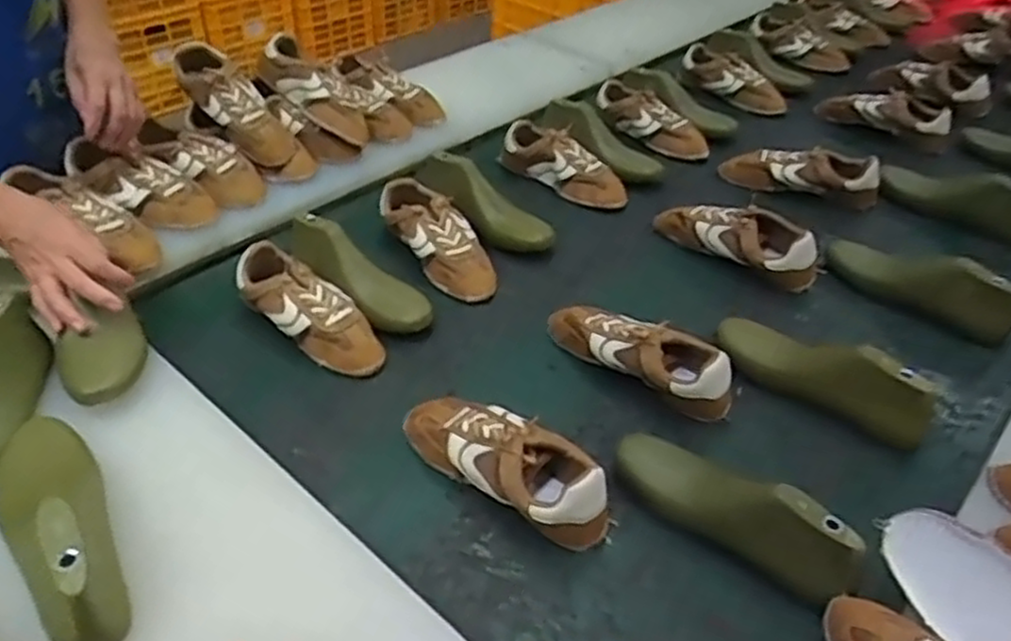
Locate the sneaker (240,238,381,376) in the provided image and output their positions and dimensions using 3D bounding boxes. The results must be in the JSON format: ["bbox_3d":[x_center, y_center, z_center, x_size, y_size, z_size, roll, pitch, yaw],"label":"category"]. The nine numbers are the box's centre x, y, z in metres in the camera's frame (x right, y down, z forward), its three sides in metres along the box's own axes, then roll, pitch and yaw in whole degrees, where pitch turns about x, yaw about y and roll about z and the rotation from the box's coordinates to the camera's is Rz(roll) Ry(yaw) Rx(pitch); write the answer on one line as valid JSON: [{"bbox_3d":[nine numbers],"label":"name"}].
[{"bbox_3d":[-0.227,-0.008,0.864,0.214,0.073,0.076,33,49,31],"label":"sneaker"}]

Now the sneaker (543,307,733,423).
[{"bbox_3d":[0.145,0.035,0.838,0.224,0.068,0.074,26,45,25],"label":"sneaker"}]

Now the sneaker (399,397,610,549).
[{"bbox_3d":[-0.001,0.128,0.711,0.220,0.067,0.080,30,47,28],"label":"sneaker"}]

